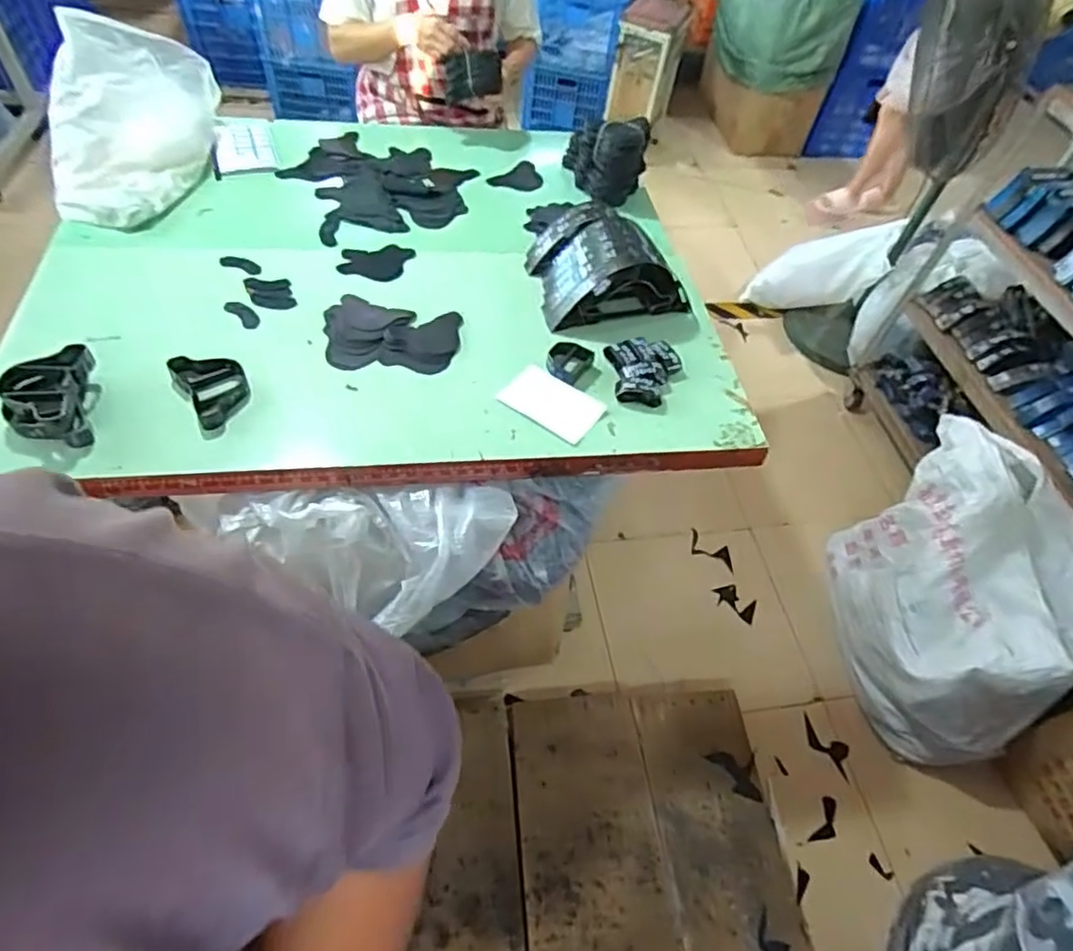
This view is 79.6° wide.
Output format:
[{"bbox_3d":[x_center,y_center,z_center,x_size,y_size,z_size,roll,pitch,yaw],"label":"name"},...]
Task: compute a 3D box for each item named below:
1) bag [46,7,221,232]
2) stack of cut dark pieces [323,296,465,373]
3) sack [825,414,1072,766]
[{"bbox_3d":[-0.777,-0.659,1.174,0.231,0.238,0.358,16,60,6],"label":"bag"},{"bbox_3d":[-0.248,-0.248,1.119,0.222,0.033,0.167,-3,60,-5],"label":"stack of cut dark pieces"},{"bbox_3d":[1.025,0.273,1.535,0.467,0.453,0.701,-4,61,-6],"label":"sack"}]

